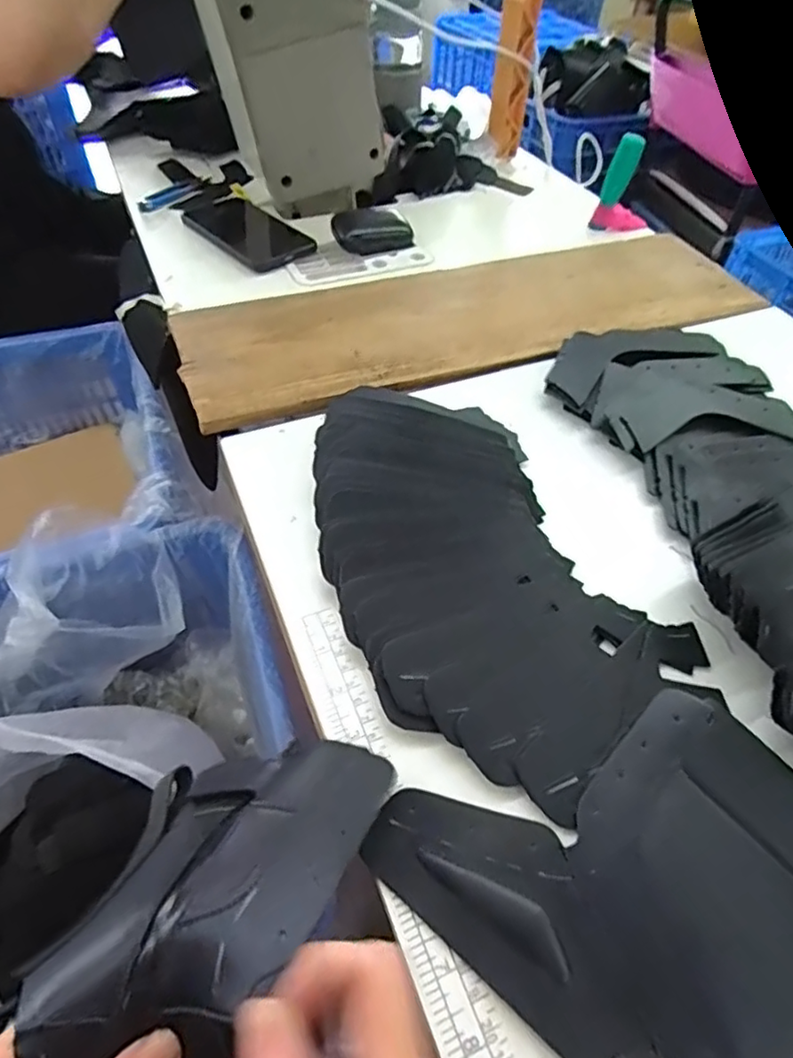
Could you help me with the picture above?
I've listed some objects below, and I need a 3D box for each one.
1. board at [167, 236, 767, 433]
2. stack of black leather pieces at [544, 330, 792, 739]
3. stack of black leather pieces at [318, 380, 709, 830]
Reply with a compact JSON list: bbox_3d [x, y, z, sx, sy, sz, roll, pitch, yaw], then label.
[{"bbox_3d":[0.075,-0.201,0.550,0.520,0.021,0.158,-19,54,-18],"label":"board"},{"bbox_3d":[0.234,-0.015,0.396,0.178,0.034,0.391,-5,51,-7],"label":"stack of black leather pieces"},{"bbox_3d":[0.041,0.010,0.367,0.171,0.033,0.279,-22,55,-20],"label":"stack of black leather pieces"}]

